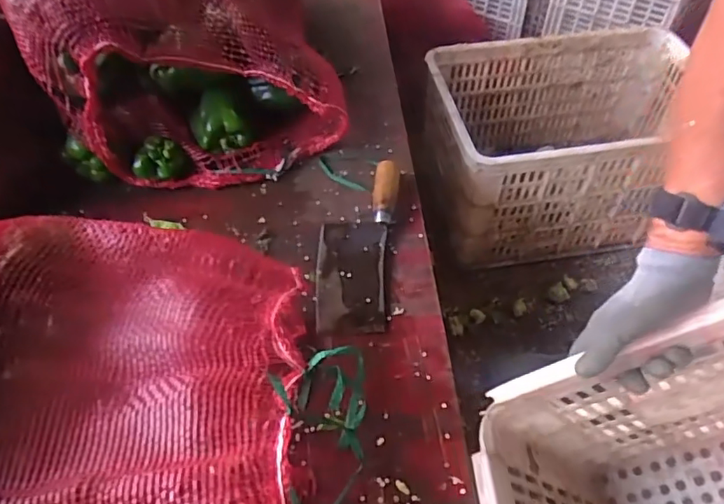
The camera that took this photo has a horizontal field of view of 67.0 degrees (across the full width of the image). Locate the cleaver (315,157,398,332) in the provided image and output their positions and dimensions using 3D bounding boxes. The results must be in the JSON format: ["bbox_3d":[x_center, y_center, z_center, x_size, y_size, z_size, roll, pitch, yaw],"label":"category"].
[{"bbox_3d":[-0.007,-0.015,0.688,0.089,0.032,0.257,5,50,5],"label":"cleaver"}]

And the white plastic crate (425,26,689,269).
[{"bbox_3d":[0.400,-0.226,1.151,0.543,0.293,0.394,-7,50,-5],"label":"white plastic crate"}]

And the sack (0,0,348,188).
[{"bbox_3d":[-0.344,-0.472,0.919,0.410,0.290,0.825,-19,52,-14],"label":"sack"}]

